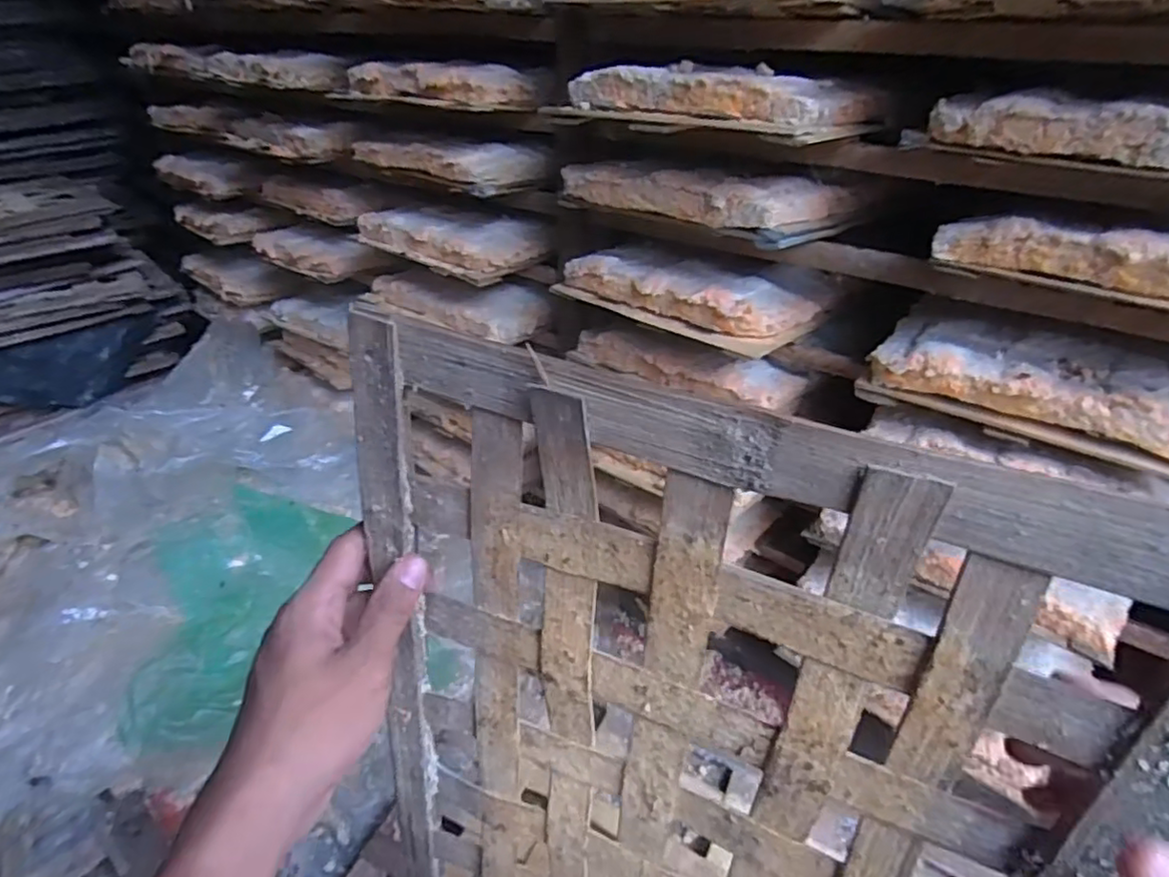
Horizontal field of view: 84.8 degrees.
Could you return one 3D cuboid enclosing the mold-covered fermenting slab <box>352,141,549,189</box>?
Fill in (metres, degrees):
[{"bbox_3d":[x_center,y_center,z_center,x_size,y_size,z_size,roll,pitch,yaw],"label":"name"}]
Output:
[{"bbox_3d":[-0.151,-0.313,0.706,0.216,0.031,0.097,24,38,29],"label":"mold-covered fermenting slab"}]

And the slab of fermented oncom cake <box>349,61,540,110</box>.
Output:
[{"bbox_3d":[-0.147,-0.367,0.654,0.210,0.034,0.067,24,38,29],"label":"slab of fermented oncom cake"}]

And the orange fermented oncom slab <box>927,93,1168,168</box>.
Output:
[{"bbox_3d":[0.321,-0.181,0.372,0.210,0.033,0.071,25,39,29],"label":"orange fermented oncom slab"}]

